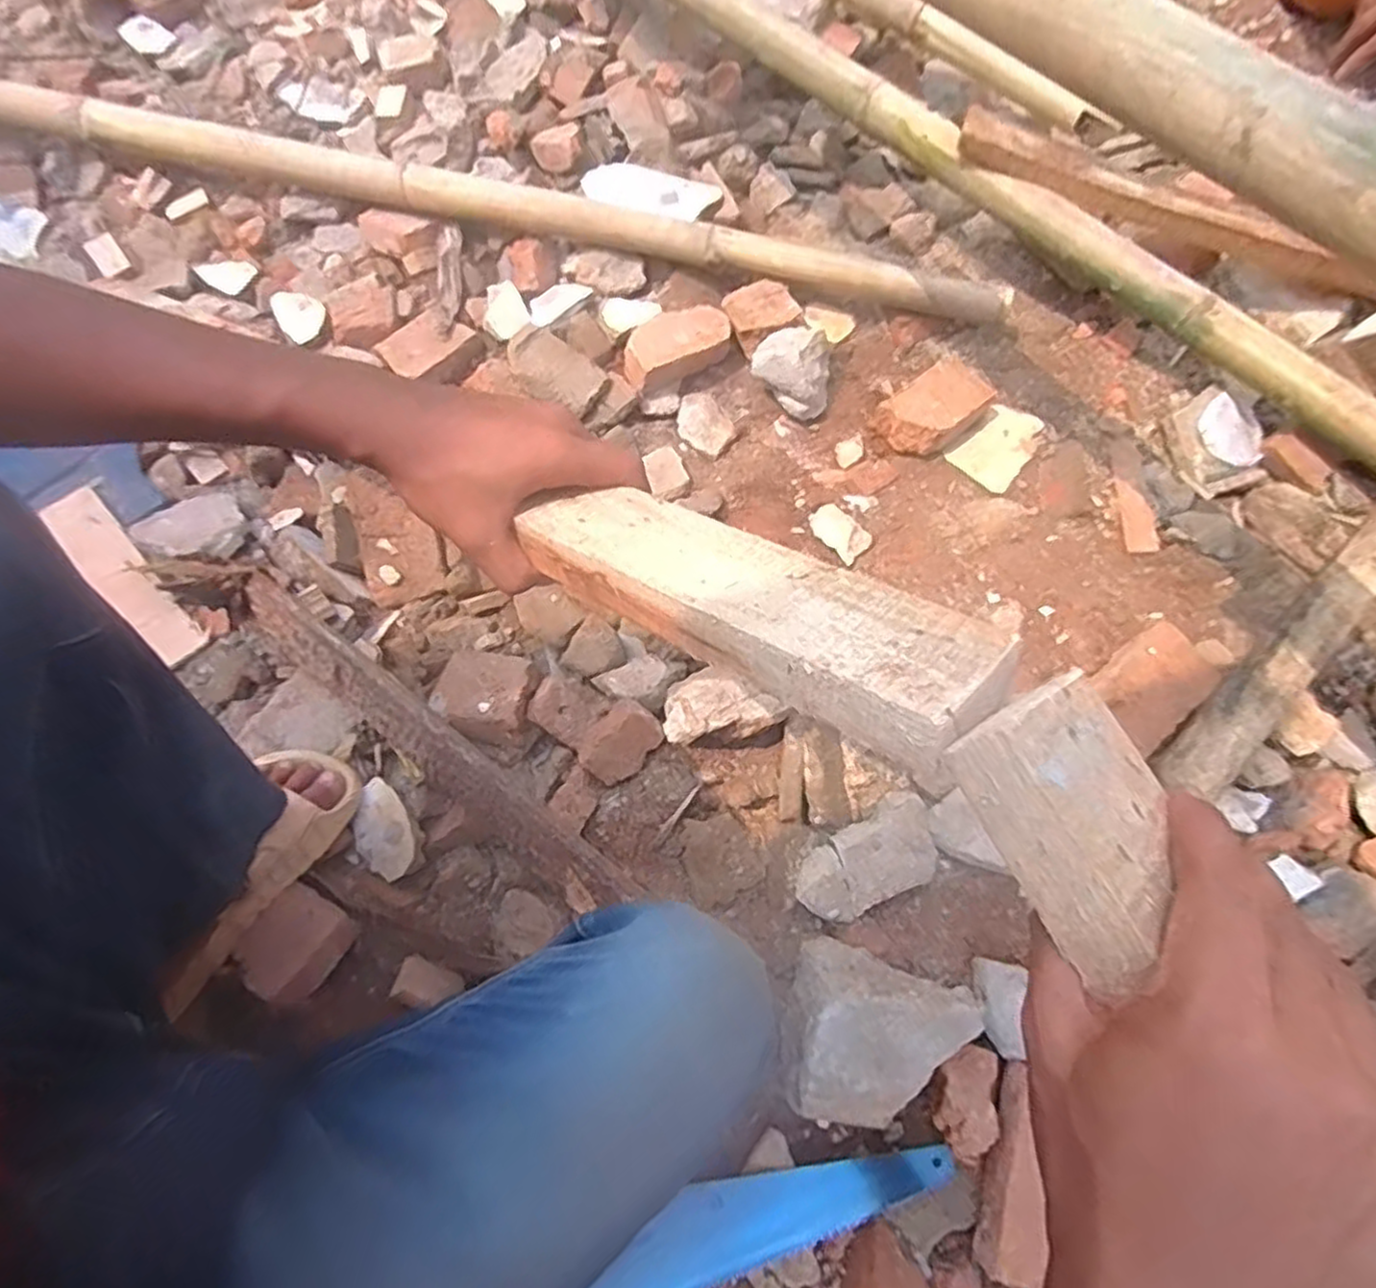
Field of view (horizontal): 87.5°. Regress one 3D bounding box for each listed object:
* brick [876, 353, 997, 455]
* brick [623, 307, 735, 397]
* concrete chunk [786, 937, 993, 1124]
[{"bbox_3d":[0.305,-0.292,0.894,0.134,0.044,0.082,-36,76,-10],"label":"brick"},{"bbox_3d":[-0.020,-0.371,0.899,0.155,0.048,0.071,-36,79,-22],"label":"brick"},{"bbox_3d":[0.163,0.338,0.614,0.145,0.088,0.125,13,73,4],"label":"concrete chunk"}]

